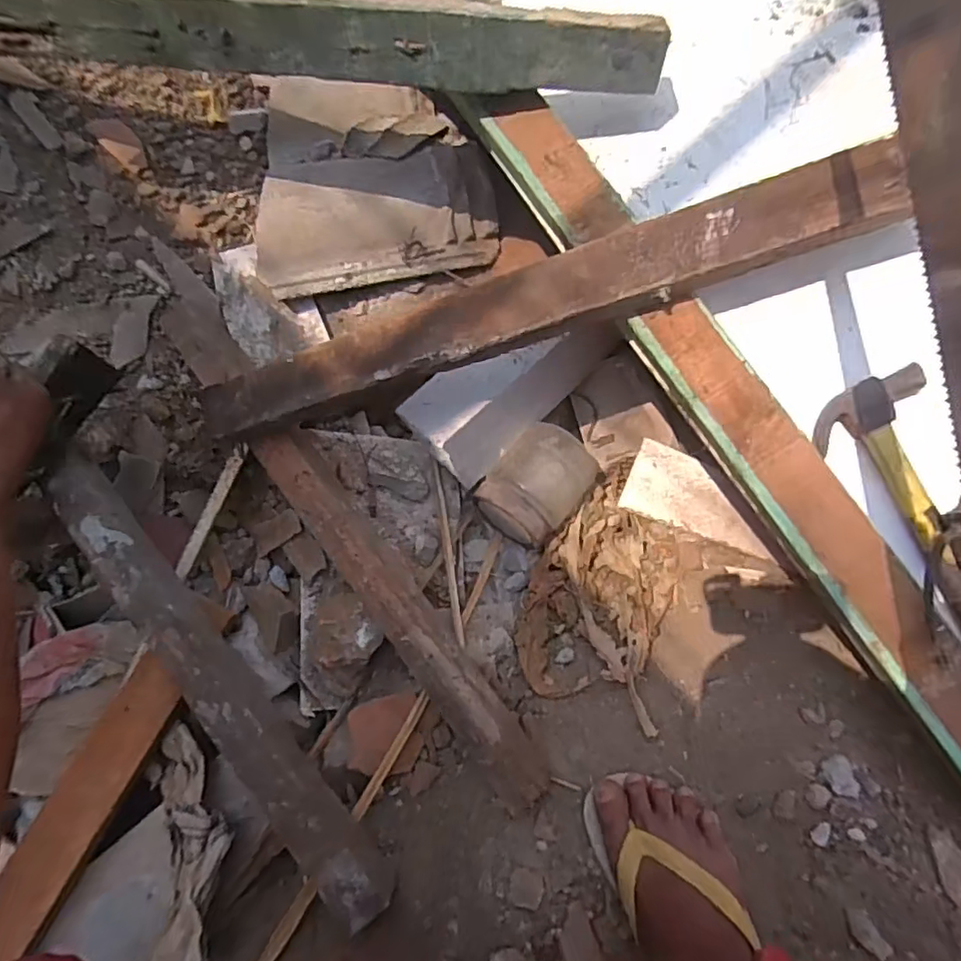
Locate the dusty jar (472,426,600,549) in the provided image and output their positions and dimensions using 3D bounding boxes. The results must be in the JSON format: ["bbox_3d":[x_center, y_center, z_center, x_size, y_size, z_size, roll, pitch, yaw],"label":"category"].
[{"bbox_3d":[0.063,0.001,0.677,0.102,0.083,0.134,39,75,11],"label":"dusty jar"}]

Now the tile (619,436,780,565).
[{"bbox_3d":[0.238,0.028,0.661,0.172,0.016,0.085,38,75,24],"label":"tile"}]

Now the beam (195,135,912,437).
[{"bbox_3d":[0.033,-0.141,0.513,0.589,0.039,0.060,-16,72,12],"label":"beam"}]

